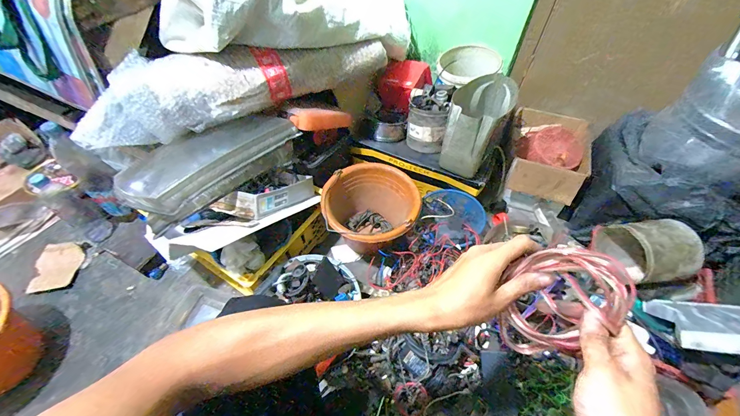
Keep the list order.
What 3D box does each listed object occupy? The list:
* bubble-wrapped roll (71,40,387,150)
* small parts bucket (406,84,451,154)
[{"bbox_3d":[-0.282,-0.299,0.714,0.635,0.131,0.170,-27,57,-21],"label":"bubble-wrapped roll"},{"bbox_3d":[0.165,-0.255,0.917,0.105,0.154,0.129,7,52,5],"label":"small parts bucket"}]

